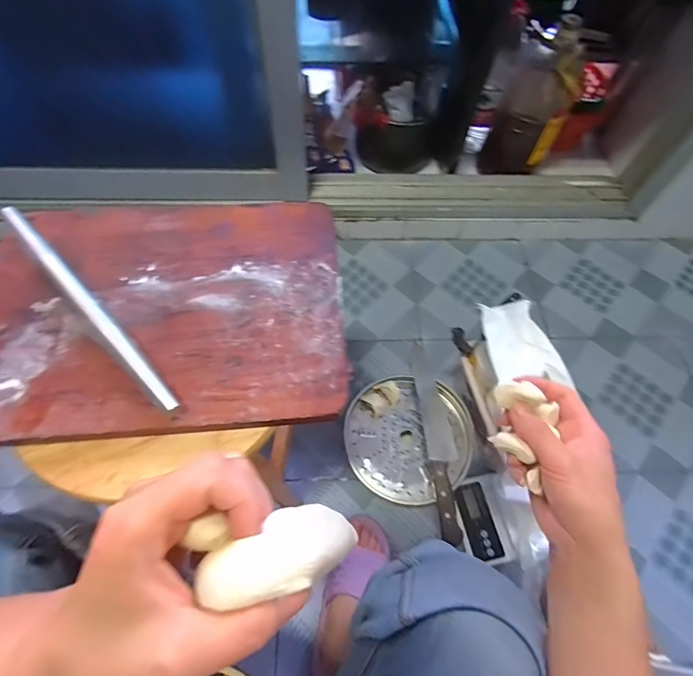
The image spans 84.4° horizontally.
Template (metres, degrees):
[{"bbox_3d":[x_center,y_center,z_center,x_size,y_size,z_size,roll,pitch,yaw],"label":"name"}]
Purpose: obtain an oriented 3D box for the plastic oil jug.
[{"bbox_3d":[0.415,-0.506,0.854,0.139,0.293,0.132,21,64,9],"label":"plastic oil jug"}]

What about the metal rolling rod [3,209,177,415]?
[{"bbox_3d":[-0.240,-0.039,0.345,0.287,0.015,0.014,41,68,18],"label":"metal rolling rod"}]

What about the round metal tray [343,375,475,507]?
[{"bbox_3d":[0.111,0.176,0.693,0.221,0.033,0.218,1,62,-2],"label":"round metal tray"}]

